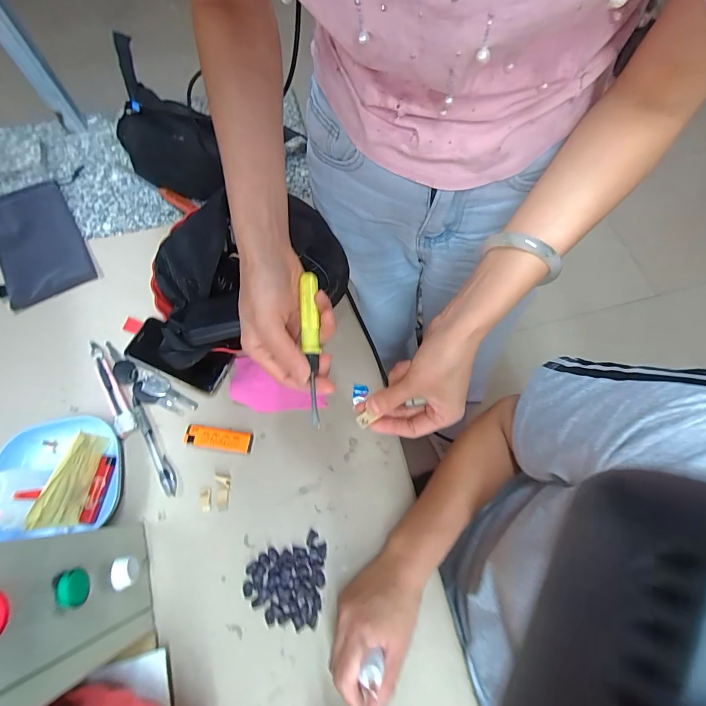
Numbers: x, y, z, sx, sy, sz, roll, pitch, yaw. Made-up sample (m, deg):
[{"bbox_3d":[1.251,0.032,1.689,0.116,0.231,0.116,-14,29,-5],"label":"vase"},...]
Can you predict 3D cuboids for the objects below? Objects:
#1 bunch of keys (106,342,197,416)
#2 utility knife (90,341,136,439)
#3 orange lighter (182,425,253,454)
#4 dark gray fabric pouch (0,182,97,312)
[{"bbox_3d":[-0.277,0.038,0.494,0.155,0.007,0.036,33,71,9],"label":"bunch of keys"},{"bbox_3d":[-0.313,0.043,0.484,0.021,0.009,0.141,-28,73,-13],"label":"utility knife"},{"bbox_3d":[-0.166,0.106,0.463,0.082,0.017,0.024,8,69,0],"label":"orange lighter"},{"bbox_3d":[-0.473,-0.169,0.559,0.120,0.009,0.201,-26,72,-12],"label":"dark gray fabric pouch"}]

